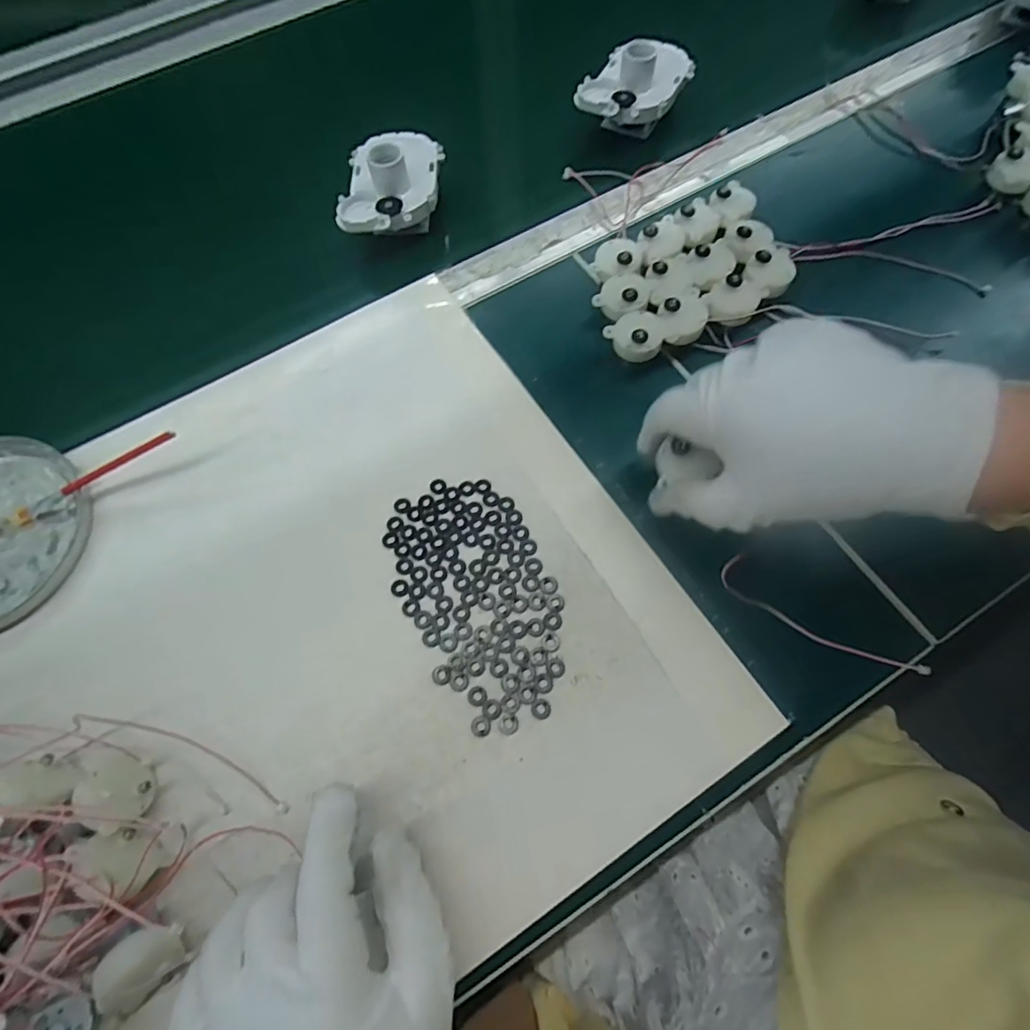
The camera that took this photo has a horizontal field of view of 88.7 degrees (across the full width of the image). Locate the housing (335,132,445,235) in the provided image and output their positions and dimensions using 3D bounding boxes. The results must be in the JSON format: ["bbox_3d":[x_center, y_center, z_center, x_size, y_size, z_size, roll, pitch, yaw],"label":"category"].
[{"bbox_3d":[-0.094,-0.251,0.405,0.070,0.055,0.096,1,69,3],"label":"housing"}]

